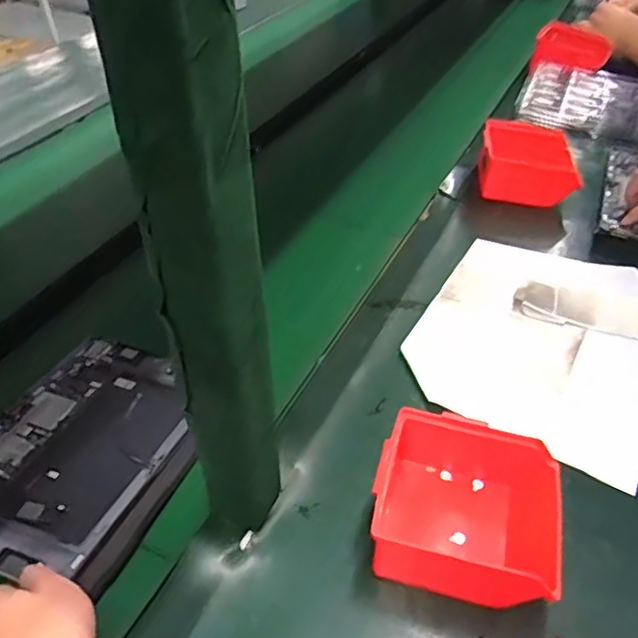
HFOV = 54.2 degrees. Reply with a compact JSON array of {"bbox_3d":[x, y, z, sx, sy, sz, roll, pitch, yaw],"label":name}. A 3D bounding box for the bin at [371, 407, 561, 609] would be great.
[{"bbox_3d":[0.114,0.146,0.485,0.137,0.066,0.132,10,42,13],"label":"bin"}]

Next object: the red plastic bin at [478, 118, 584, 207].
[{"bbox_3d":[0.305,-0.233,0.921,0.134,0.069,0.139,6,41,8],"label":"red plastic bin"}]

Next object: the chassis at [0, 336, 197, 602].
[{"bbox_3d":[-0.201,0.109,0.539,0.187,0.021,0.239,17,44,16],"label":"chassis"}]

